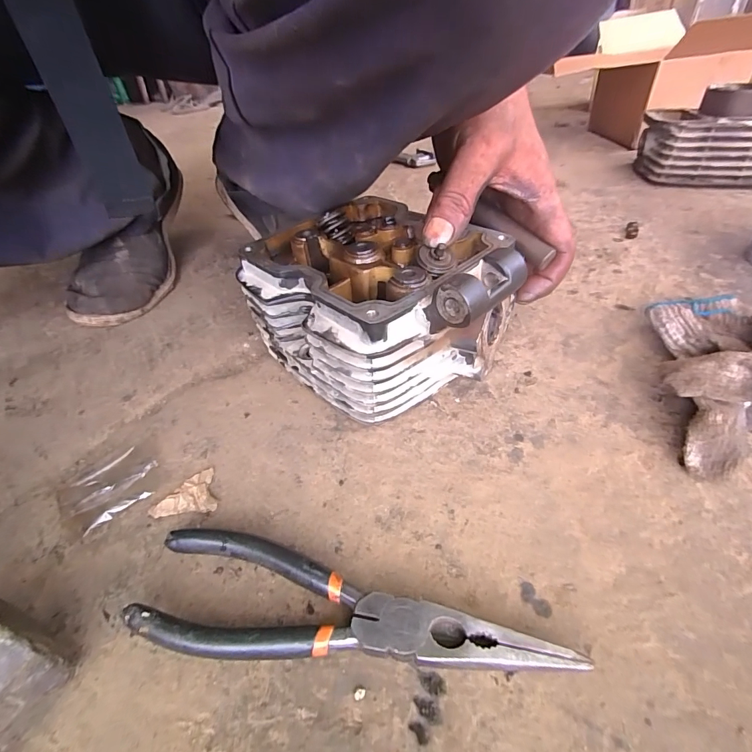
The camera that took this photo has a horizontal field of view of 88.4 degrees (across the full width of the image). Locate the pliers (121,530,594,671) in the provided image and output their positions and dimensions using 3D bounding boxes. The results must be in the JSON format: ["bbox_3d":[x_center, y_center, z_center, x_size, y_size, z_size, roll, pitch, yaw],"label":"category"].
[{"bbox_3d":[-0.014,0.103,0.164,0.182,0.017,0.045,4,44,13],"label":"pliers"}]

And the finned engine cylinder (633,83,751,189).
[{"bbox_3d":[0.427,-0.309,0.500,0.136,0.090,0.132,2,43,10],"label":"finned engine cylinder"}]

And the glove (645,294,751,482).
[{"bbox_3d":[0.212,-0.014,0.236,0.118,0.054,0.121,-13,42,-6],"label":"glove"}]

